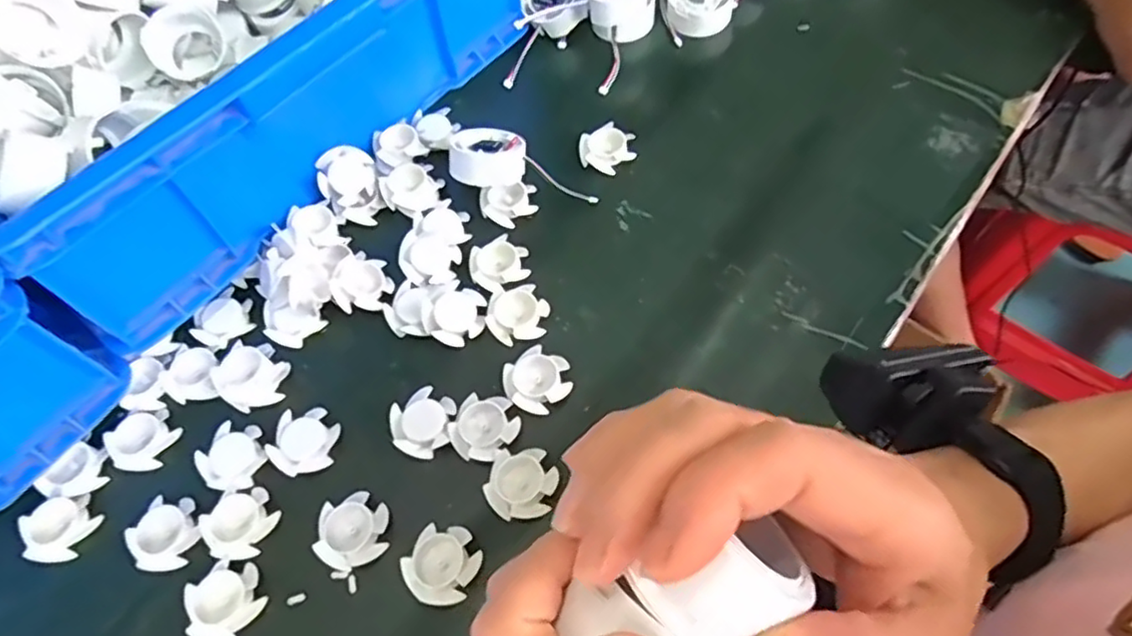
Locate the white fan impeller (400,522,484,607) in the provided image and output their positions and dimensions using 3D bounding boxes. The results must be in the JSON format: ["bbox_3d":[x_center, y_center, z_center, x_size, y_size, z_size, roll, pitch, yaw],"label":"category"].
[{"bbox_3d":[-0.066,0.133,0.354,0.039,0.017,0.039,-2,60,4],"label":"white fan impeller"}]

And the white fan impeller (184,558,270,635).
[{"bbox_3d":[-0.187,0.154,0.357,0.038,0.010,0.037,-2,60,4],"label":"white fan impeller"}]

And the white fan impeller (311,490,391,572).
[{"bbox_3d":[-0.121,0.121,0.371,0.040,0.014,0.037,-22,61,-7],"label":"white fan impeller"}]

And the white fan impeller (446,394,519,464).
[{"bbox_3d":[-0.049,0.065,0.391,0.035,0.009,0.040,34,69,21],"label":"white fan impeller"}]

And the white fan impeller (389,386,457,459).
[{"bbox_3d":[-0.088,0.064,0.399,0.038,0.010,0.040,5,61,8],"label":"white fan impeller"}]

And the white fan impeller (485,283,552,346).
[{"bbox_3d":[-0.031,-0.003,0.430,0.040,0.012,0.038,-2,60,4],"label":"white fan impeller"}]

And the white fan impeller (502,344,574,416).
[{"bbox_3d":[-0.018,0.039,0.407,0.039,0.012,0.037,-1,63,1],"label":"white fan impeller"}]

